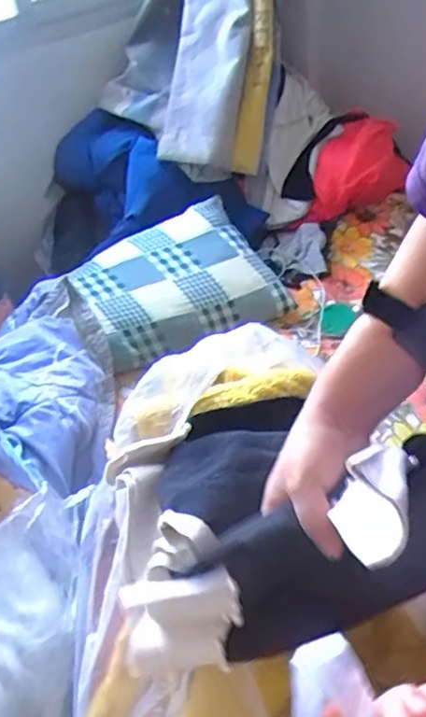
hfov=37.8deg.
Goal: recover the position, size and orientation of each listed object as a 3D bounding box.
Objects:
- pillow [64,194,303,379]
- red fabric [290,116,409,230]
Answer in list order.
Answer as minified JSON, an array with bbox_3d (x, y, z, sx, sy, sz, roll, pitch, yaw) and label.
[{"bbox_3d":[-0.075,-0.141,1.246,0.369,0.110,0.274,-22,72,-11],"label":"pillow"},{"bbox_3d":[0.307,-0.396,1.360,0.121,0.182,0.266,28,54,31],"label":"red fabric"}]

